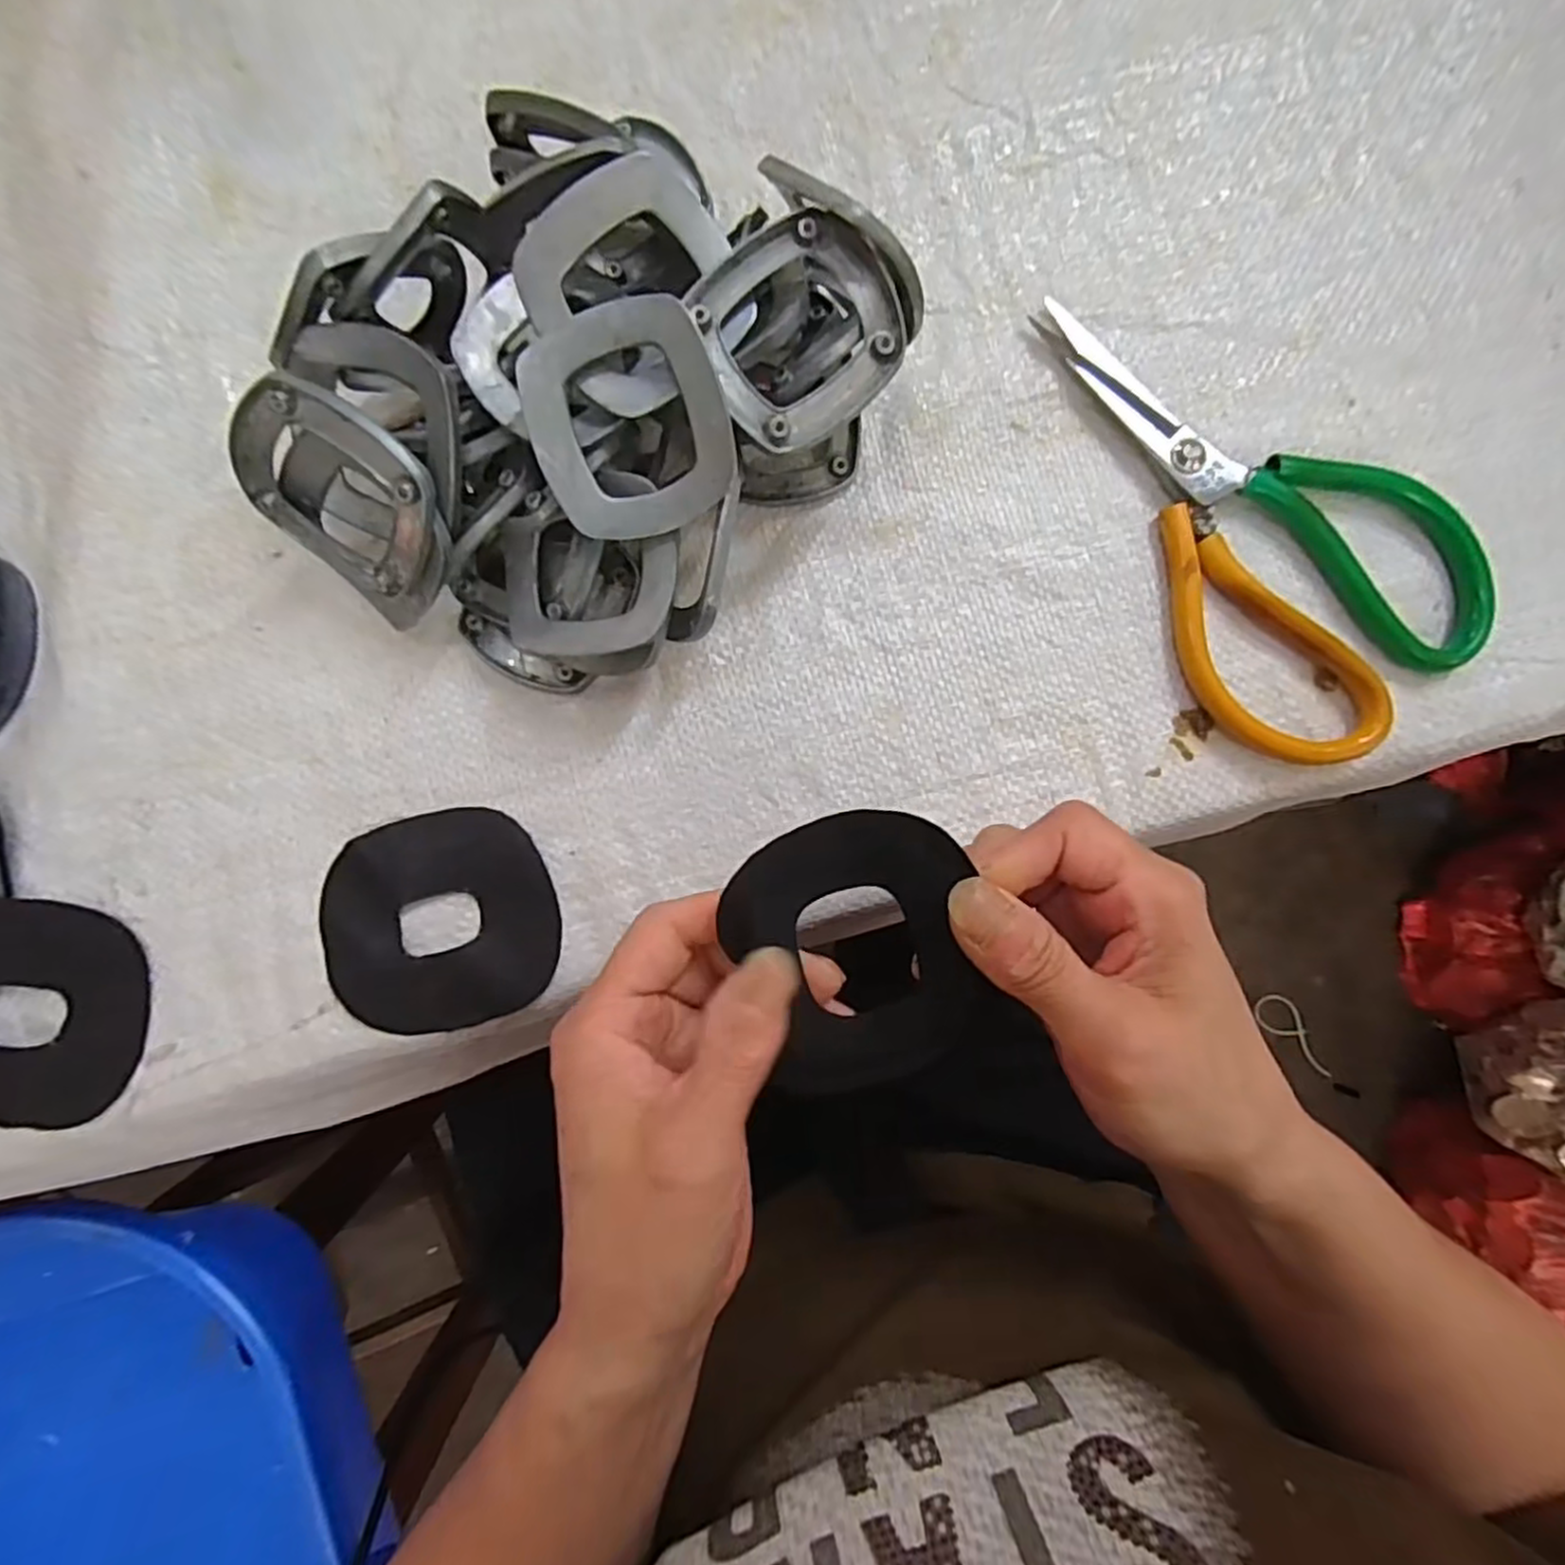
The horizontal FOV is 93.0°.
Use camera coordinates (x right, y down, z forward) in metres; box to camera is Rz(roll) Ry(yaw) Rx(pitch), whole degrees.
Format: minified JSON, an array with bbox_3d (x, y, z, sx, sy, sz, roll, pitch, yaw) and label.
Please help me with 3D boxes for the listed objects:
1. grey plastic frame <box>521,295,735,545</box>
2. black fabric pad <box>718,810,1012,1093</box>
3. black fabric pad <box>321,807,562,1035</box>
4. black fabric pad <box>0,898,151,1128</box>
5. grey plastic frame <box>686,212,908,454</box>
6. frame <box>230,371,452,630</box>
[{"bbox_3d":[-0.044,-0.106,0.219,0.055,0.009,0.062,-16,106,8],"label":"grey plastic frame"},{"bbox_3d":[0.021,0.045,0.208,0.068,0.011,0.071,-11,88,-1],"label":"black fabric pad"},{"bbox_3d":[-0.122,0.050,0.265,0.080,0.004,0.075,-19,88,-1],"label":"black fabric pad"},{"bbox_3d":[-0.264,0.079,0.257,0.081,0.008,0.074,2,85,-1],"label":"black fabric pad"},{"bbox_3d":[0.005,-0.135,0.222,0.057,0.014,0.057,-29,88,-2],"label":"grey plastic frame"},{"bbox_3d":[-0.138,-0.087,0.239,0.066,0.016,0.068,35,131,-10],"label":"frame"}]

